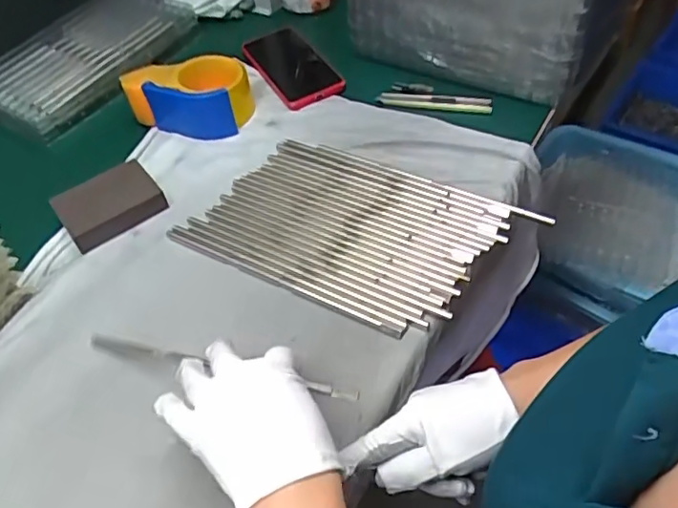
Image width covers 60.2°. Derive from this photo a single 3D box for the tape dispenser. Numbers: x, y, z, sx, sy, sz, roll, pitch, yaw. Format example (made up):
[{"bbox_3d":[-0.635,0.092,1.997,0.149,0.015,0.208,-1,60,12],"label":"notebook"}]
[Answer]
[{"bbox_3d":[-0.173,-0.188,0.692,0.136,0.068,0.078,10,51,14],"label":"tape dispenser"}]

